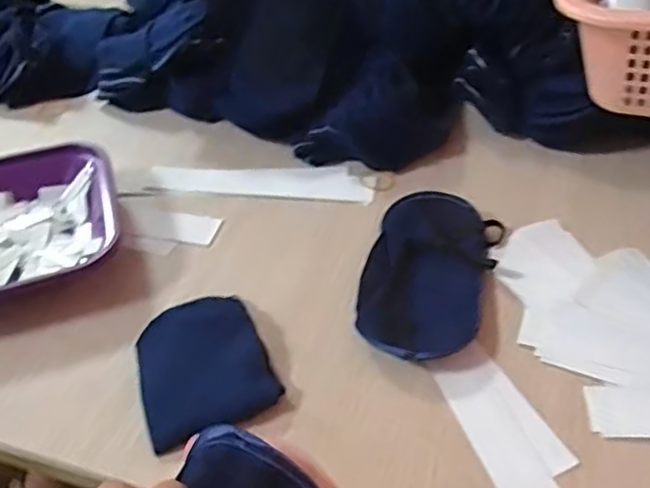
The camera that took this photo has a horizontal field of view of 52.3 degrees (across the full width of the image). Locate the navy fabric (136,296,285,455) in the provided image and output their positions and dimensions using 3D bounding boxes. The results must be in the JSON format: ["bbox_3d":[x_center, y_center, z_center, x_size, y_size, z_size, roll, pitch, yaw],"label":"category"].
[{"bbox_3d":[-0.087,0.080,0.456,0.087,0.027,0.097,-19,44,-17],"label":"navy fabric"}]

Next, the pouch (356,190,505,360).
[{"bbox_3d":[0.079,0.021,0.511,0.092,0.020,0.162,12,44,17],"label":"pouch"}]

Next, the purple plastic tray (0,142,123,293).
[{"bbox_3d":[-0.274,-0.015,0.568,0.194,0.041,0.167,-21,44,-18],"label":"purple plastic tray"}]

